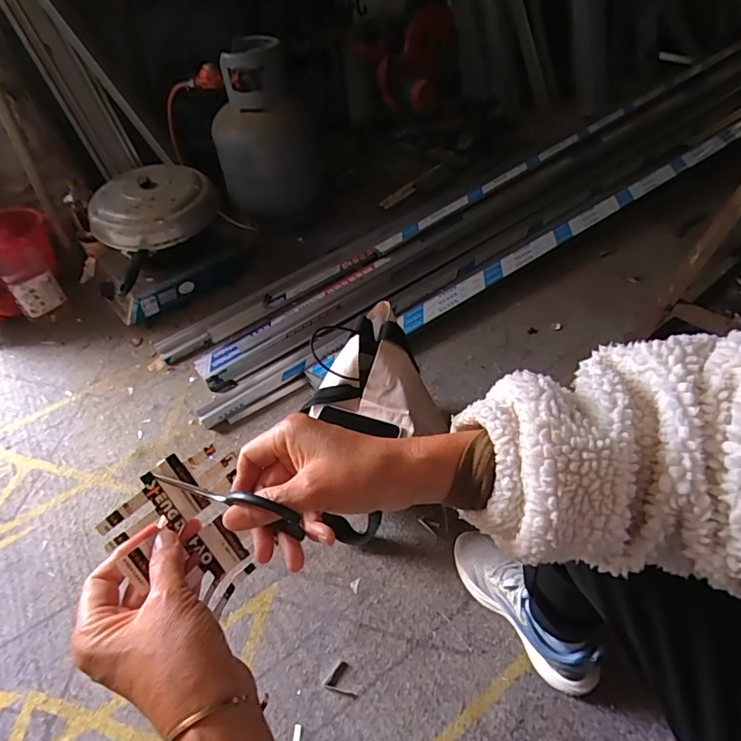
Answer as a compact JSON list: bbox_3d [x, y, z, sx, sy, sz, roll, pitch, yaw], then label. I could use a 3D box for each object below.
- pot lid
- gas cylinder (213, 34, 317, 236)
[{"bbox_3d":[-0.585,-0.449,1.316,0.282,0.113,0.296,10,46,14],"label":"pot lid"},{"bbox_3d":[-0.338,-0.780,1.605,0.306,0.489,0.327,-4,45,0],"label":"gas cylinder"}]

